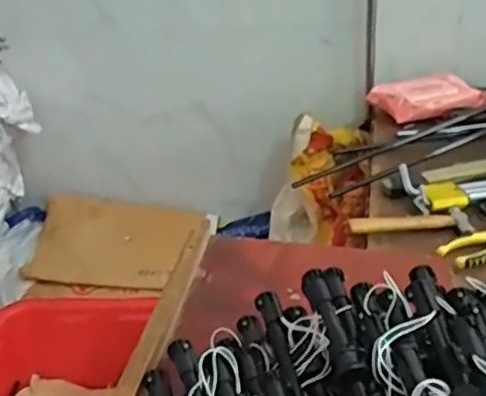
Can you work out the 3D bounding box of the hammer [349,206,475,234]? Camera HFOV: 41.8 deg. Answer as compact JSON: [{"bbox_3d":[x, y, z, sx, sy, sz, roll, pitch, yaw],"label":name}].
[{"bbox_3d":[0.217,0.029,0.832,0.154,0.020,0.046,-3,29,5],"label":"hammer"}]

